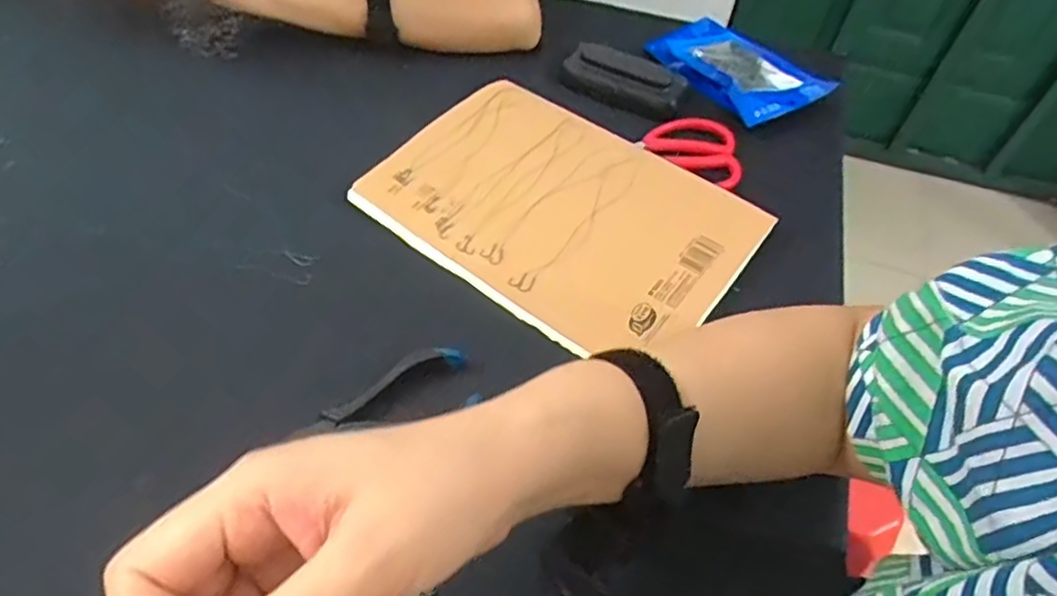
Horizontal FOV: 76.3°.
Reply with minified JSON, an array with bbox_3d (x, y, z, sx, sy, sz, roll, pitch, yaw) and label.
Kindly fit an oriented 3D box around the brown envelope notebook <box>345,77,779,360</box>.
[{"bbox_3d":[0.025,-0.070,0.494,0.258,0.012,0.186,33,57,19],"label":"brown envelope notebook"}]

